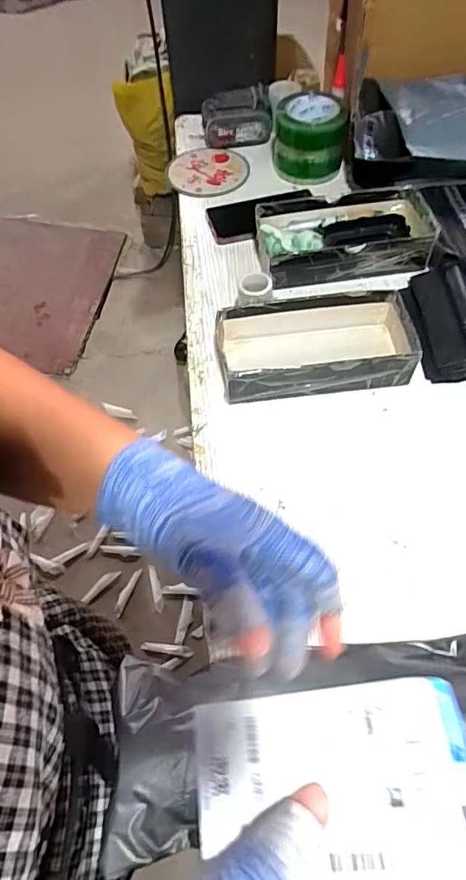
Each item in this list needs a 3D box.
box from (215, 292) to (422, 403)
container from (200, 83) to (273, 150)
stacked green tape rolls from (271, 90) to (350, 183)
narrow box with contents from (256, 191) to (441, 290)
[{"bbox_3d":[0.098,-0.110,0.592,0.223,0.052,0.114,-5,60,-1],"label":"box"},{"bbox_3d":[0.006,-0.543,0.850,0.113,0.068,0.089,-3,60,0],"label":"container"},{"bbox_3d":[0.118,-0.470,0.784,0.109,0.088,0.104,-1,60,1],"label":"stacked green tape rolls"},{"bbox_3d":[0.149,-0.272,0.681,0.226,0.056,0.127,-7,60,-3],"label":"narrow box with contents"}]

